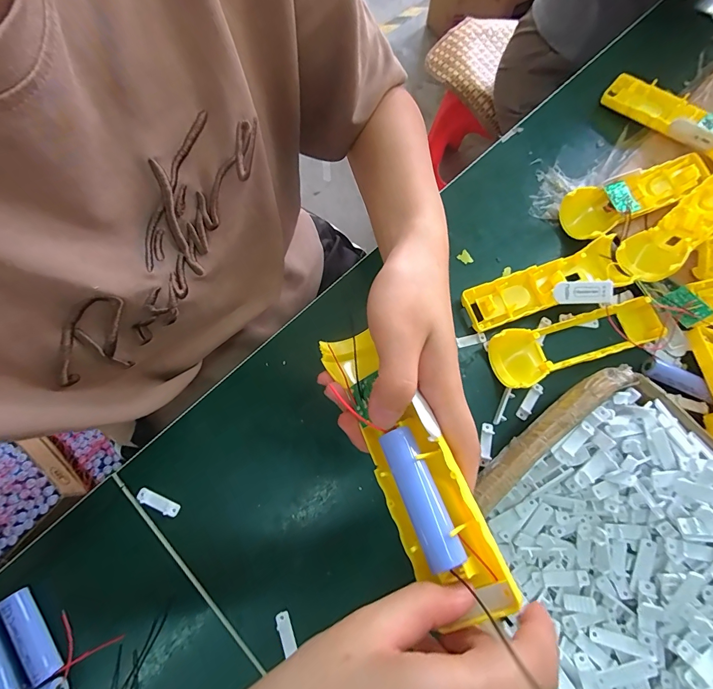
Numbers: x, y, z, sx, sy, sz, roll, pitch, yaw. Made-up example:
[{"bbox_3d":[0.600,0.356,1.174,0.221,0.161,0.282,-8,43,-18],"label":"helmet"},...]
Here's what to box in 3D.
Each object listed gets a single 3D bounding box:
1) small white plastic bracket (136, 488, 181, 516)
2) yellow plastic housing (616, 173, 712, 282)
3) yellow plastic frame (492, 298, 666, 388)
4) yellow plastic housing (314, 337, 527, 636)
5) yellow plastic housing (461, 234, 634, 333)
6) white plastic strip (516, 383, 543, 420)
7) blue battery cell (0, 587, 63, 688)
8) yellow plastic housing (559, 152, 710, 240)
[{"bbox_3d":[-0.166,0.132,0.310,0.038,0.005,0.011,24,75,6],"label":"small white plastic bracket"},{"bbox_3d":[0.326,-0.121,0.356,0.157,0.026,0.047,-35,77,-10],"label":"yellow plastic housing"},{"bbox_3d":[0.206,-0.005,0.348,0.162,0.033,0.050,-19,75,-6],"label":"yellow plastic frame"},{"bbox_3d":[0.023,0.056,0.196,0.039,0.027,0.157,-27,59,-7],"label":"yellow plastic housing"},{"bbox_3d":[0.182,-0.056,0.355,0.159,0.021,0.049,-20,75,-6],"label":"yellow plastic housing"},{"bbox_3d":[0.159,0.052,0.339,0.010,0.004,0.037,36,77,9],"label":"white plastic strip"},{"bbox_3d":[-0.242,0.216,0.275,0.018,0.022,0.065,-36,77,-10],"label":"blue battery cell"},{"bbox_3d":[0.286,-0.157,0.387,0.156,0.025,0.053,-25,76,-8],"label":"yellow plastic housing"}]

